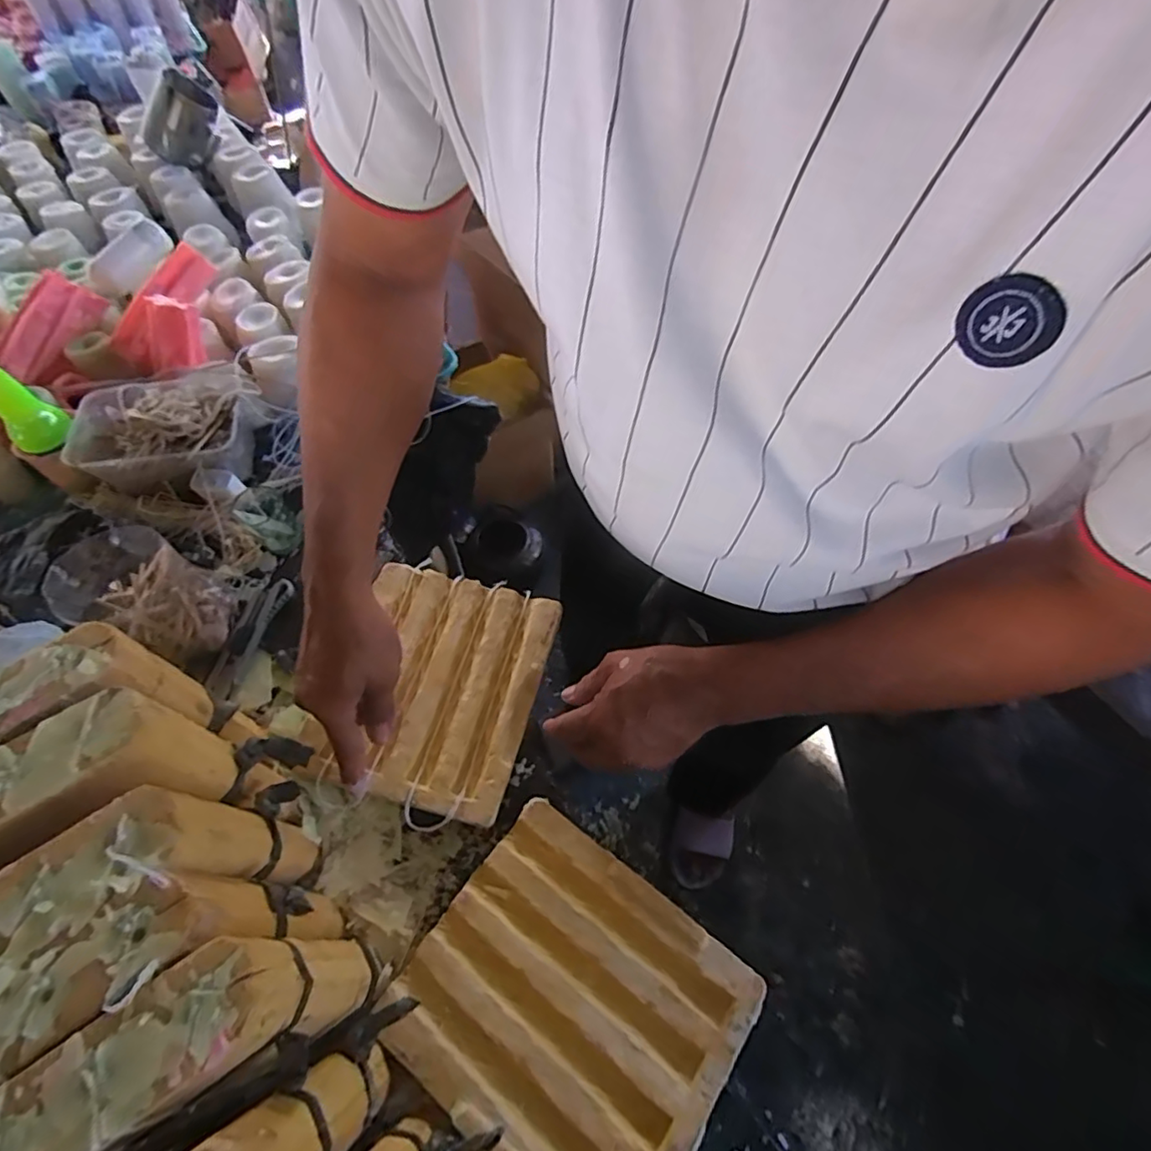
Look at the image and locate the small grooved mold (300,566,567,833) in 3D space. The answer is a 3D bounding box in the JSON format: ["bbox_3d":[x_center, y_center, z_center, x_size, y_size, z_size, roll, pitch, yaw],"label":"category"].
[{"bbox_3d":[-0.126,0.095,0.531,0.178,0.017,0.213,11,59,8],"label":"small grooved mold"}]

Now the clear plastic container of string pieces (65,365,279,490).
[{"bbox_3d":[-0.459,-0.167,0.655,0.180,0.076,0.148,-6,58,-3],"label":"clear plastic container of string pieces"}]

